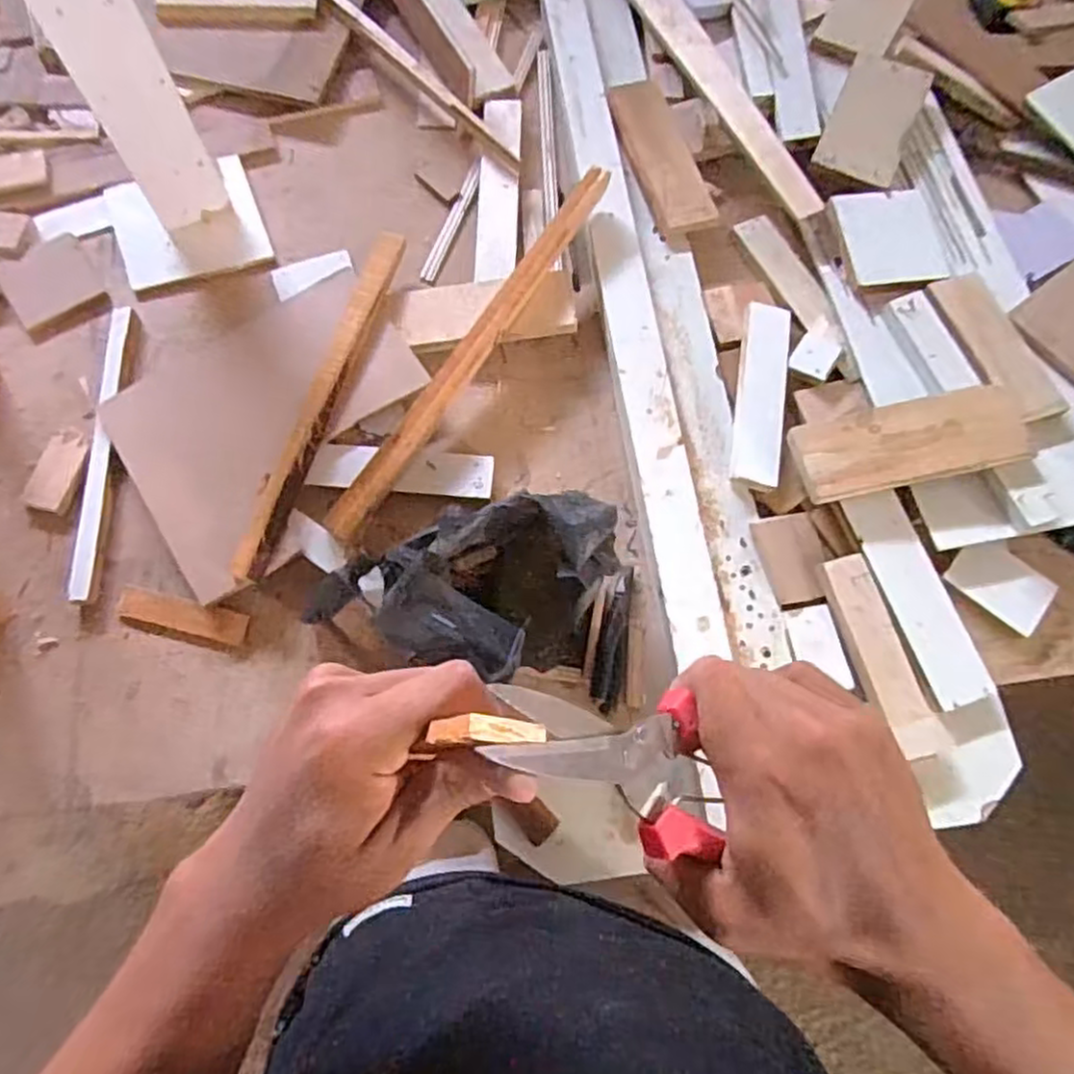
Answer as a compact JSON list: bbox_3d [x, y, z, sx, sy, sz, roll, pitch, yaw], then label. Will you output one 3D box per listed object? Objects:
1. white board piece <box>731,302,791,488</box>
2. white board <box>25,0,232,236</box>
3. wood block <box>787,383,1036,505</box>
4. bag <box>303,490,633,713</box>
[{"bbox_3d":[0.242,-0.158,0.781,0.049,0.018,0.217,9,70,2],"label":"white board piece"},{"bbox_3d":[-0.377,-0.430,0.649,0.082,0.407,0.018,-33,75,-14],"label":"white board"},{"bbox_3d":[0.374,-0.096,0.725,0.225,0.018,0.085,-12,76,0],"label":"wood block"},{"bbox_3d":[-0.057,0.057,0.609,0.304,0.174,0.128,-2,70,-2],"label":"bag"}]

